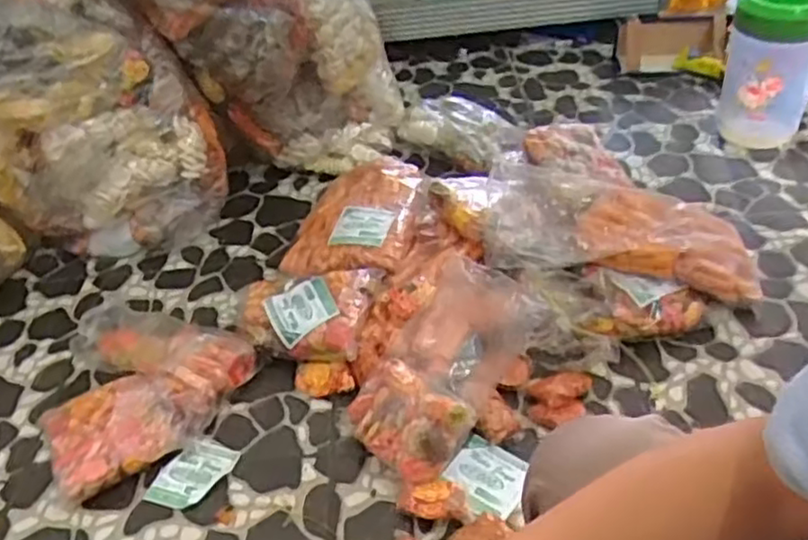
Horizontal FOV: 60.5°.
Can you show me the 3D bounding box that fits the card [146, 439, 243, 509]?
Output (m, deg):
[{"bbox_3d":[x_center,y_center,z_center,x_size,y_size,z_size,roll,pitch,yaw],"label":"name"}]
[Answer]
[{"bbox_3d":[-0.269,0.258,0.880,0.072,0.006,0.106,26,51,25],"label":"card"}]

